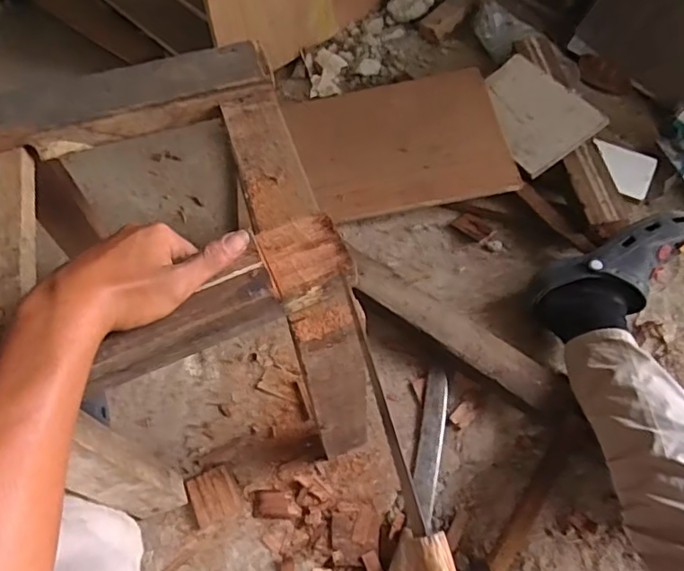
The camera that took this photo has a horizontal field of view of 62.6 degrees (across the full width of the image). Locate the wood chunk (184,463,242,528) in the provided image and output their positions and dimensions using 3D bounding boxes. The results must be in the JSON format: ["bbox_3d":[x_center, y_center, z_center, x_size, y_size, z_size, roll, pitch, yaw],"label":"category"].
[{"bbox_3d":[-0.166,0.271,0.726,0.058,0.009,0.066,-21,62,-11],"label":"wood chunk"}]

